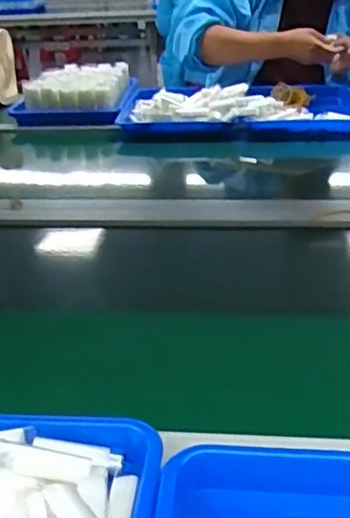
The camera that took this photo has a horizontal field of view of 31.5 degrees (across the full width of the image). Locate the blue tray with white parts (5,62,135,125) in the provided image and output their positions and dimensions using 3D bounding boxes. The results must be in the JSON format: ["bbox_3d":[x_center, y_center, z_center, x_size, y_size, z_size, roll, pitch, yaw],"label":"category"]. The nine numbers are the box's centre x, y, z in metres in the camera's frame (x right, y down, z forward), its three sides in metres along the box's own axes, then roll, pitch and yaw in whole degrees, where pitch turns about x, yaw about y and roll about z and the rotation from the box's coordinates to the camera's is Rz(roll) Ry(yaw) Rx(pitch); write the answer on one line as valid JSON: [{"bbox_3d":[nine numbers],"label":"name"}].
[{"bbox_3d":[-0.219,-0.360,1.376,0.242,0.094,0.231,-1,27,4],"label":"blue tray with white parts"}]

